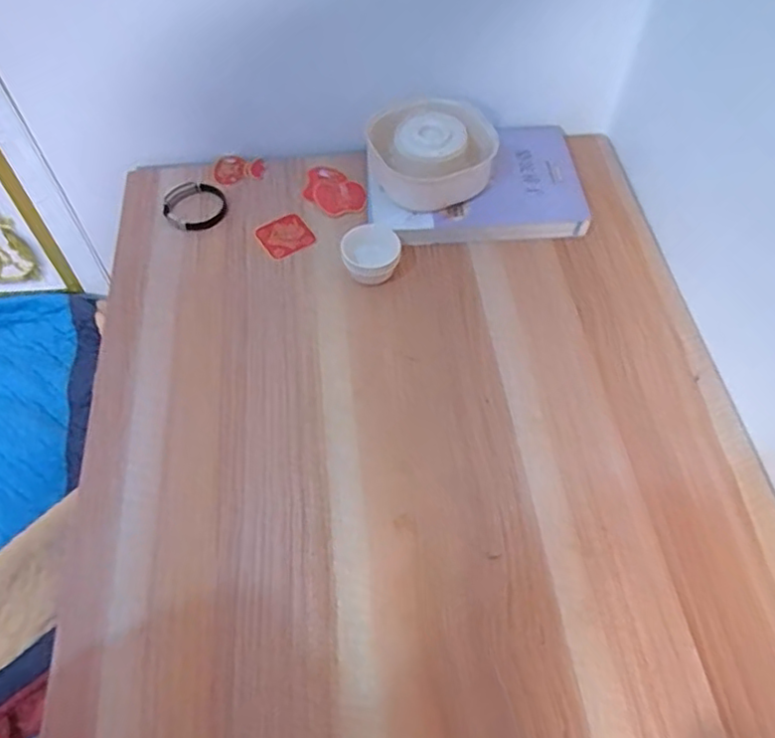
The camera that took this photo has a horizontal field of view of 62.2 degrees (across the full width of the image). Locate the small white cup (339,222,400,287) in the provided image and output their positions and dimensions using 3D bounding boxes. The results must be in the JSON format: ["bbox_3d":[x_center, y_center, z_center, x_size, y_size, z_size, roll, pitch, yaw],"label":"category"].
[{"bbox_3d":[-0.017,-0.119,0.662,0.058,0.036,0.061,0,56,0],"label":"small white cup"}]

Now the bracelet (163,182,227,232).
[{"bbox_3d":[-0.218,-0.186,0.730,0.067,0.012,0.073,0,56,0],"label":"bracelet"}]

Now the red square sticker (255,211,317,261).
[{"bbox_3d":[-0.114,-0.148,0.715,0.056,0.004,0.052,-27,67,-16],"label":"red square sticker"}]

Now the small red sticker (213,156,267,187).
[{"bbox_3d":[-0.176,-0.240,0.774,0.062,0.005,0.049,-2,56,-1],"label":"small red sticker"}]

